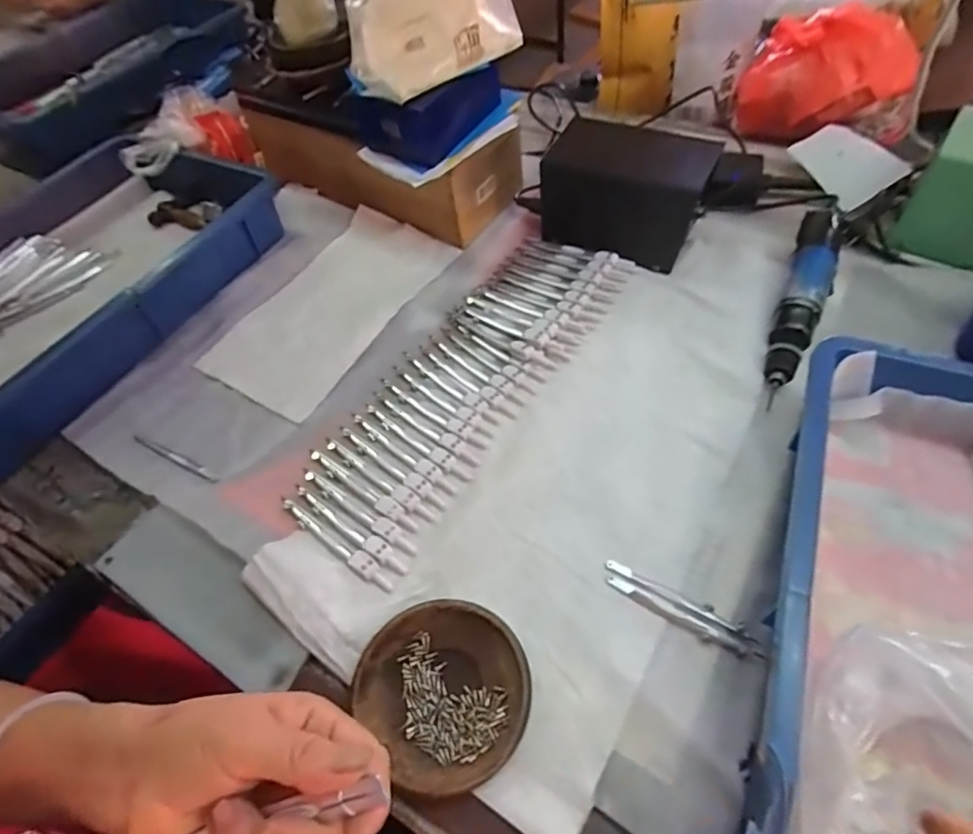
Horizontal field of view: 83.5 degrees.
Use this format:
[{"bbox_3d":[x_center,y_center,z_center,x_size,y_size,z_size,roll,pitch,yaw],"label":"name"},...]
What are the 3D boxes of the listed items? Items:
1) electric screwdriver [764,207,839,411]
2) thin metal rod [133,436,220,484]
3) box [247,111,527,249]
[{"bbox_3d":[0.298,-0.115,0.509,0.042,0.036,0.249,19,60,18],"label":"electric screwdriver"},{"bbox_3d":[-0.280,0.037,0.492,0.108,0.009,0.009,22,58,20],"label":"thin metal rod"},{"bbox_3d":[-0.142,-0.324,0.673,0.352,0.089,0.132,30,64,24],"label":"box"}]

